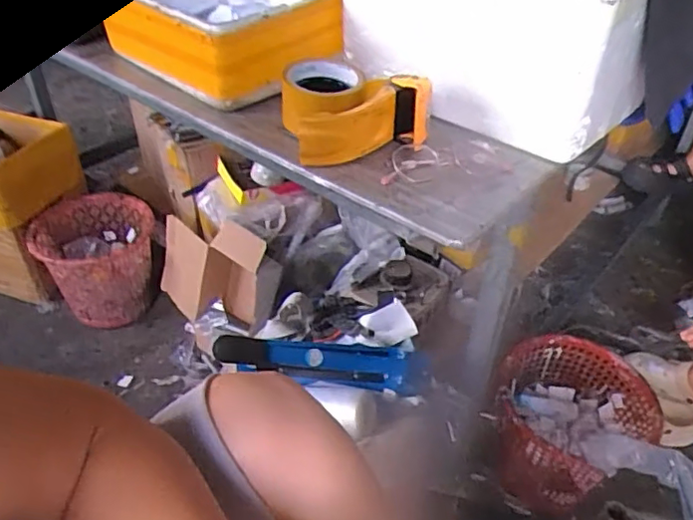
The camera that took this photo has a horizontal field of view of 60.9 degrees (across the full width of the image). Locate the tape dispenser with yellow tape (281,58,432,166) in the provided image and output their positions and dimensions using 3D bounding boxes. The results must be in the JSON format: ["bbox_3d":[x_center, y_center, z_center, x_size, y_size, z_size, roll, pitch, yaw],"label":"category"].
[{"bbox_3d":[0.017,-0.176,0.677,0.171,0.062,0.137,-9,41,-13],"label":"tape dispenser with yellow tape"}]

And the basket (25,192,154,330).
[{"bbox_3d":[-0.623,-0.002,1.516,0.272,0.249,0.279,-10,42,-14],"label":"basket"}]

